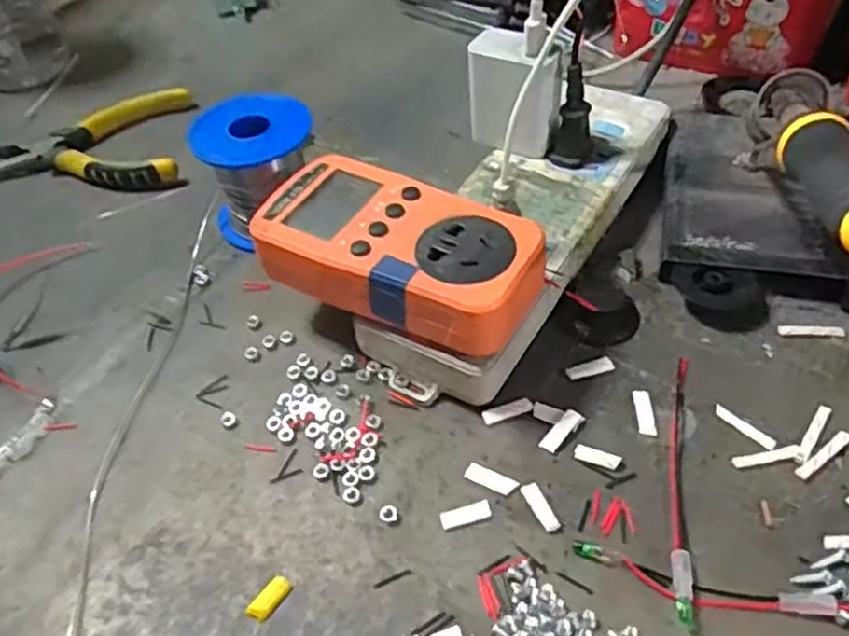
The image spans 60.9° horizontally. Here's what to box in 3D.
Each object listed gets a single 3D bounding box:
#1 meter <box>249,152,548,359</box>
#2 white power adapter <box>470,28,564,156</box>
[{"bbox_3d":[-0.013,-0.031,0.332,0.130,0.032,0.069,21,54,23],"label":"meter"},{"bbox_3d":[0.047,-0.119,0.385,0.046,0.055,0.022,23,55,24],"label":"white power adapter"}]

